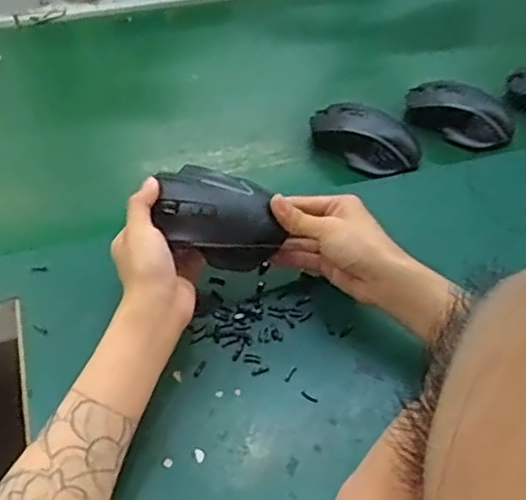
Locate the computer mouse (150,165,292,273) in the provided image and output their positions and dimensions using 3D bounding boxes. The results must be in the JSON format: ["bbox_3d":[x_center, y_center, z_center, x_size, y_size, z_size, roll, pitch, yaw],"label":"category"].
[{"bbox_3d":[-0.034,-0.024,0.527,0.126,0.042,0.068,16,74,-4],"label":"computer mouse"}]

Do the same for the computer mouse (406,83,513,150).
[{"bbox_3d":[0.204,-0.145,0.682,0.109,0.031,0.066,20,52,14],"label":"computer mouse"}]

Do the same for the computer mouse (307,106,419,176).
[{"bbox_3d":[0.103,-0.115,0.664,0.116,0.036,0.055,28,54,20],"label":"computer mouse"}]

